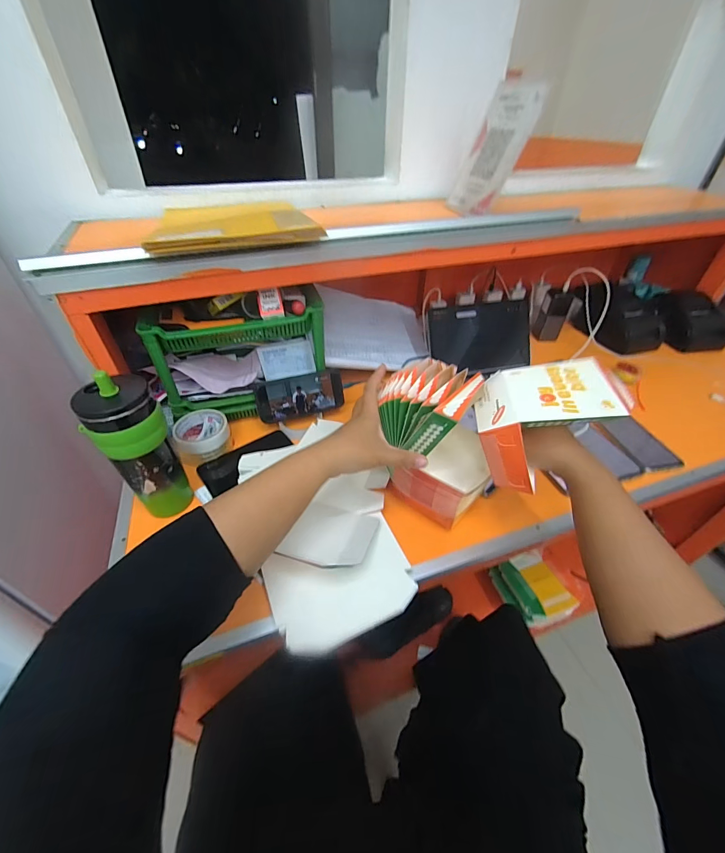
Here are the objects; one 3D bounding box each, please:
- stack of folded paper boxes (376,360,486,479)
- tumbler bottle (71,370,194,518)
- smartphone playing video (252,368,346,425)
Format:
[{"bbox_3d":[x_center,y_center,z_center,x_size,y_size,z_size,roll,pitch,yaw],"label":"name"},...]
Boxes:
[{"bbox_3d":[0.081,-0.022,0.483,0.123,0.115,0.079,23,46,23],"label":"stack of folded paper boxes"},{"bbox_3d":[-0.305,0.035,0.496,0.083,0.216,0.068,-32,51,-32],"label":"tumbler bottle"},{"bbox_3d":[-0.117,-0.056,0.692,0.163,0.082,0.012,-12,22,-15],"label":"smartphone playing video"}]

